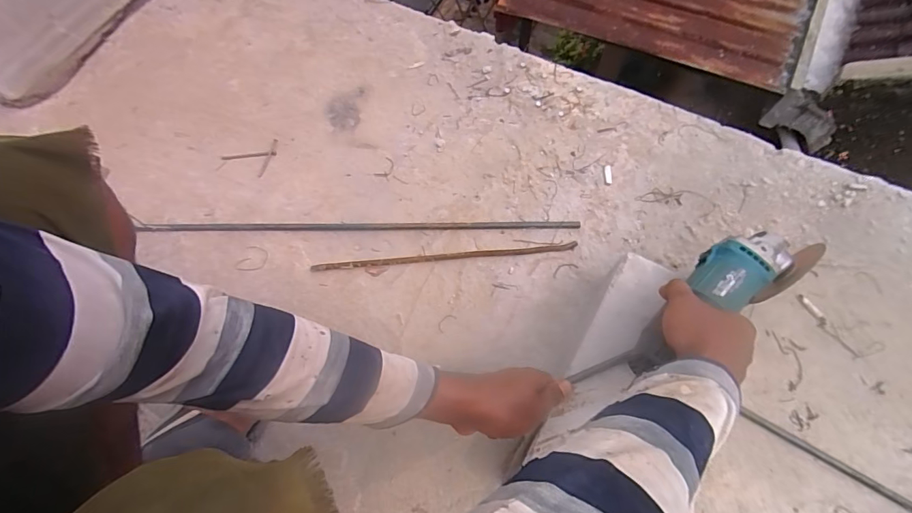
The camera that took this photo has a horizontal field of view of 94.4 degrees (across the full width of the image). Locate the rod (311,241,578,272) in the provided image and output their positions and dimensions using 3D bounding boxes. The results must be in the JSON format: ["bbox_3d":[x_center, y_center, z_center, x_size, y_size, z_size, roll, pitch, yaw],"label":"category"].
[{"bbox_3d":[-0.019,0.001,0.673,0.418,0.006,0.014,-5,66,0],"label":"rod"}]

